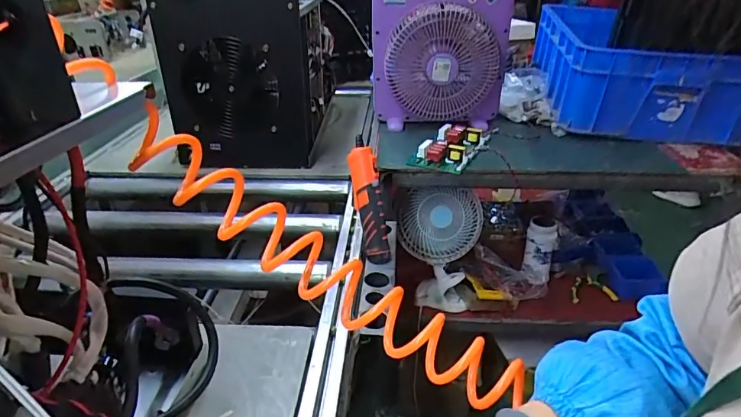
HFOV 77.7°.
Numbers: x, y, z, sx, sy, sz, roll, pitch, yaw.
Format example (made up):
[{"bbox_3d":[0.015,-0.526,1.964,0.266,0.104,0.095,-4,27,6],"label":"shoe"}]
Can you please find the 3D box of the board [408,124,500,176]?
[{"bbox_3d":[0.183,-0.134,1.007,0.130,0.040,0.198,15,33,27],"label":"board"}]

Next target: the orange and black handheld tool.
[{"bbox_3d":[-0.002,-0.004,0.765,0.041,0.189,0.041,-11,3,-18],"label":"orange and black handheld tool"}]

